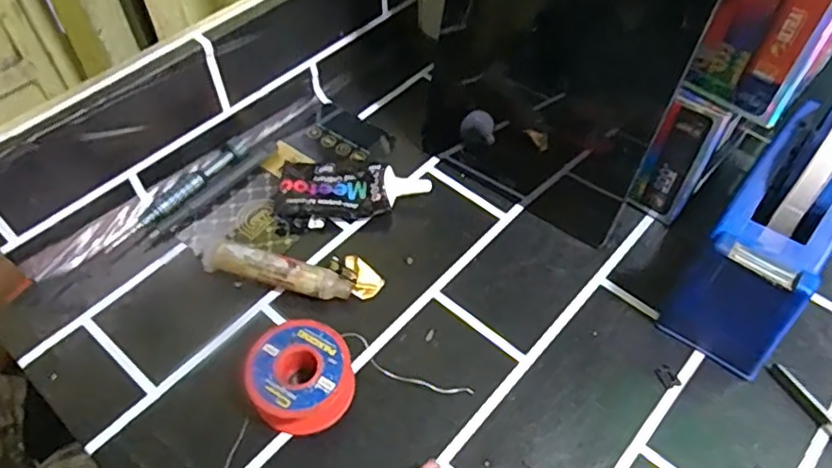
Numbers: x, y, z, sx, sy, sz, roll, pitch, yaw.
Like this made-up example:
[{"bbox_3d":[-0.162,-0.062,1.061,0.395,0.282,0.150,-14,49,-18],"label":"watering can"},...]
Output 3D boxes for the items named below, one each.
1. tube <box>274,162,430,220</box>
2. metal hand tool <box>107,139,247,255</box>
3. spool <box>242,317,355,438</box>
[{"bbox_3d":[-0.041,-0.030,0.422,0.097,0.024,0.042,1,53,1],"label":"tube"},{"bbox_3d":[-0.157,-0.026,0.422,0.014,0.012,0.110,34,60,23],"label":"metal hand tool"},{"bbox_3d":[-0.062,0.076,0.340,0.053,0.030,0.052,0,53,0],"label":"spool"}]

